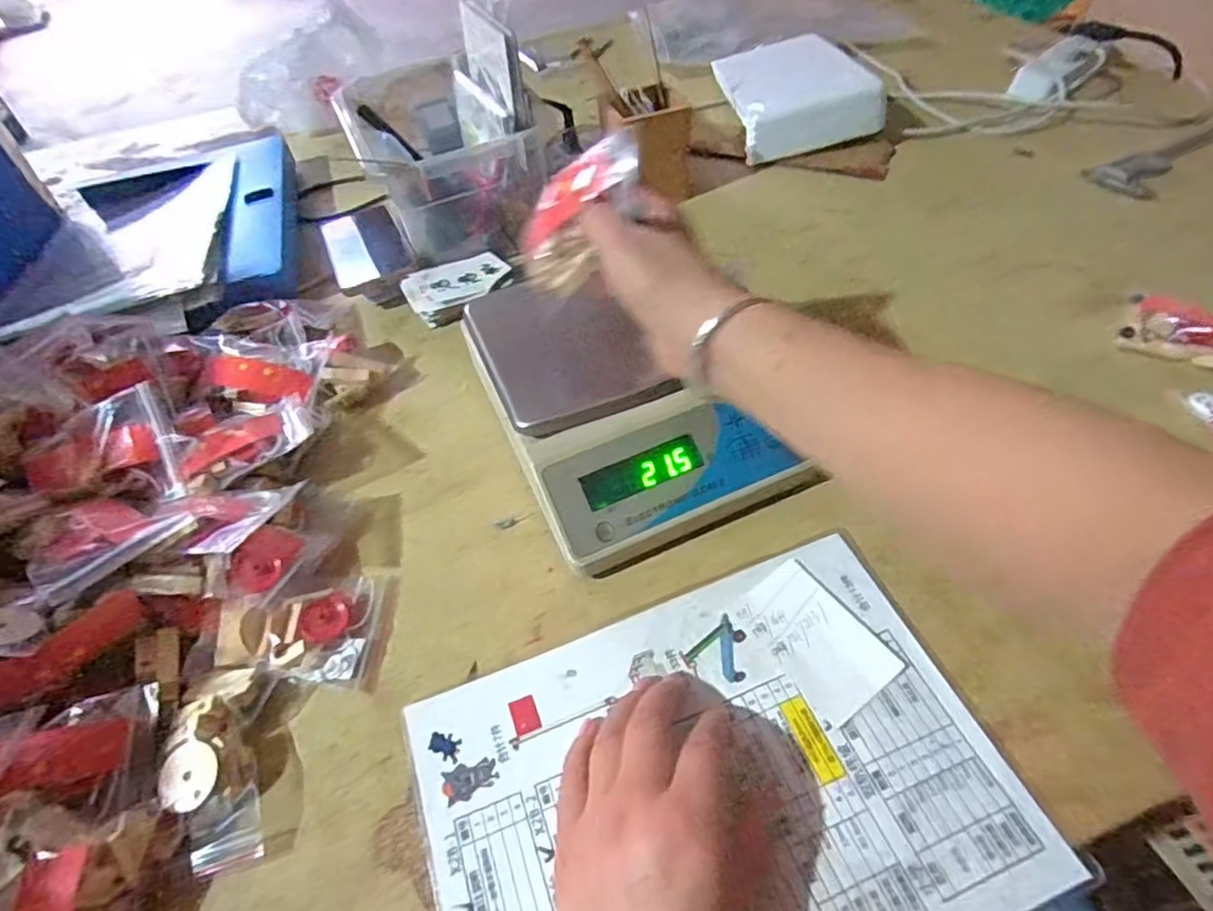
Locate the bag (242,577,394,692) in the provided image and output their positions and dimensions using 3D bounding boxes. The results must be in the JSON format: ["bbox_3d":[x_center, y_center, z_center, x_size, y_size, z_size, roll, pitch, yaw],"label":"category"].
[{"bbox_3d":[-0.178,0.102,0.399,0.073,0.029,0.072,-2,50,3],"label":"bag"}]

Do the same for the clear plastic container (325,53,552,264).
[{"bbox_3d":[-0.165,-0.308,0.664,0.166,0.136,0.221,-22,52,-13],"label":"clear plastic container"}]

